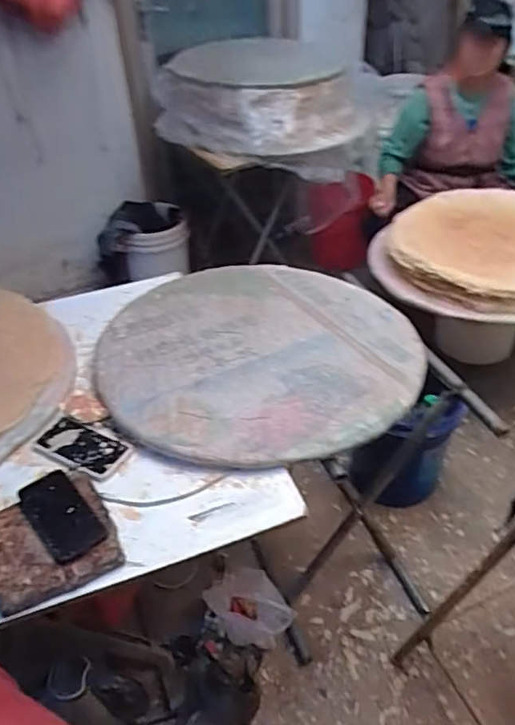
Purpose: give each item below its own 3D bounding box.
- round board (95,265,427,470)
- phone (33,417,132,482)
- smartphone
[{"bbox_3d":[0.007,-0.041,1.166,0.620,0.036,0.648,-2,35,2],"label":"round board"},{"bbox_3d":[-0.300,0.144,0.962,0.168,0.015,0.078,17,40,26],"label":"phone"},{"bbox_3d":[-0.294,0.226,0.843,0.076,0.012,0.172,-26,41,-29],"label":"smartphone"}]

